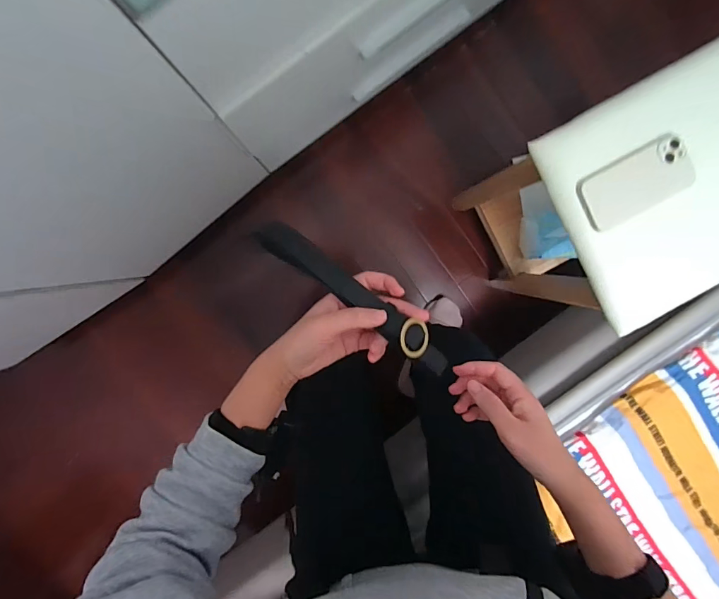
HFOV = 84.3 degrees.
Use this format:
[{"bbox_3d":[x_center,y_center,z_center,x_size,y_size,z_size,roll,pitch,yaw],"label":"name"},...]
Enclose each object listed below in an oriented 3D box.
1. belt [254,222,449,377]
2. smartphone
[{"bbox_3d":[-0.004,-0.004,0.410,0.230,0.031,0.032,38,93,3],"label":"belt"},{"bbox_3d":[0.371,-0.158,0.529,0.152,0.011,0.080,-26,97,1],"label":"smartphone"}]

